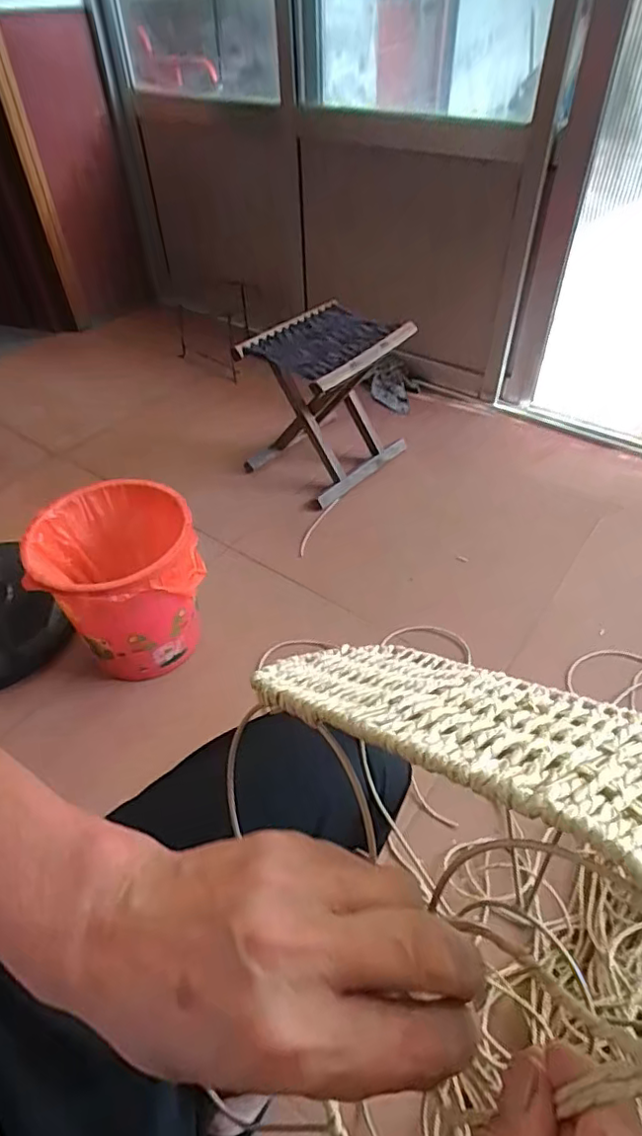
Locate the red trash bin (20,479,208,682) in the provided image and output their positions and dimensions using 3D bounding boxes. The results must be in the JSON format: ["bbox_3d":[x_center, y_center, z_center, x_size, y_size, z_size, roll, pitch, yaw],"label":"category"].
[{"bbox_3d":[-0.314,0.037,0.982,0.236,0.279,0.232,-13,46,-10],"label":"red trash bin"}]

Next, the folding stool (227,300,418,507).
[{"bbox_3d":[0.012,-0.385,1.376,0.258,0.319,0.326,30,54,28],"label":"folding stool"}]

